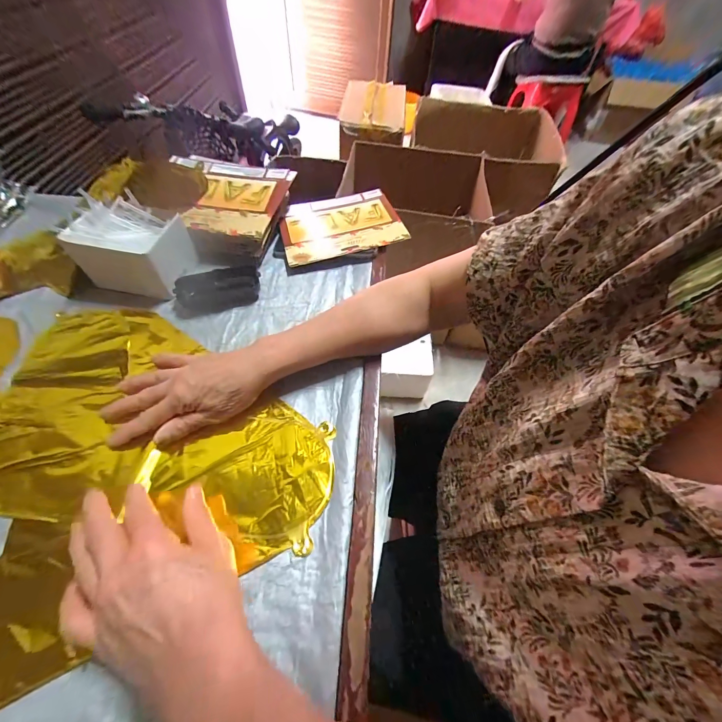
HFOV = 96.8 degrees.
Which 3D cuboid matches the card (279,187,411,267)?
[{"bbox_3d":[-0.036,-0.229,0.533,0.190,0.010,0.153,-15,57,-6],"label":"card"}]

